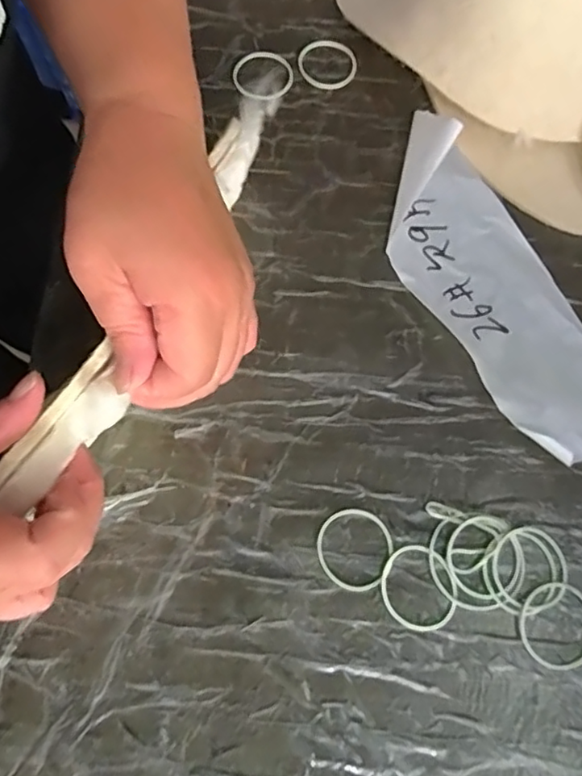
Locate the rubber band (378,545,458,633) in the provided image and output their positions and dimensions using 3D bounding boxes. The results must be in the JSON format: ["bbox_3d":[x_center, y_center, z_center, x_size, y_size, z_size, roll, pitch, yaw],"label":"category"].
[{"bbox_3d":[0.067,0.105,0.315,0.039,0.004,0.043,-33,74,-11],"label":"rubber band"}]

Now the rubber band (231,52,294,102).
[{"bbox_3d":[-0.020,-0.223,0.432,0.044,0.004,0.038,24,84,8],"label":"rubber band"}]

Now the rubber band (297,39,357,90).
[{"bbox_3d":[0.025,-0.234,0.432,0.041,0.004,0.045,0,70,-1],"label":"rubber band"}]

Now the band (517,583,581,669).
[{"bbox_3d":[0.138,0.122,0.309,0.042,0.004,0.041,0,70,-1],"label":"band"}]

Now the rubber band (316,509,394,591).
[{"bbox_3d":[0.034,0.085,0.322,0.040,0.004,0.041,0,70,-1],"label":"rubber band"}]

